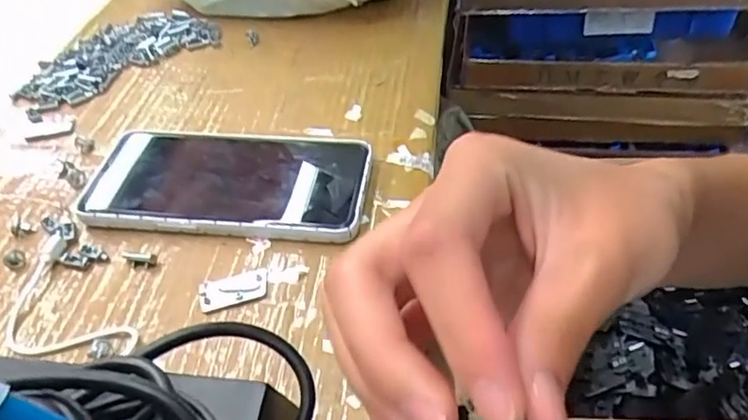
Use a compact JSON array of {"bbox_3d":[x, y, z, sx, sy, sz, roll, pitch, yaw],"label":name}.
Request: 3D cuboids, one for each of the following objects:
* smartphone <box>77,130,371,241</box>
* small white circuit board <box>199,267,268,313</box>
[{"bbox_3d":[-0.090,-0.019,0.363,0.171,0.015,0.082,2,45,8],"label":"smartphone"},{"bbox_3d":[-0.072,0.041,0.309,0.035,0.004,0.018,-14,45,-8],"label":"small white circuit board"}]

